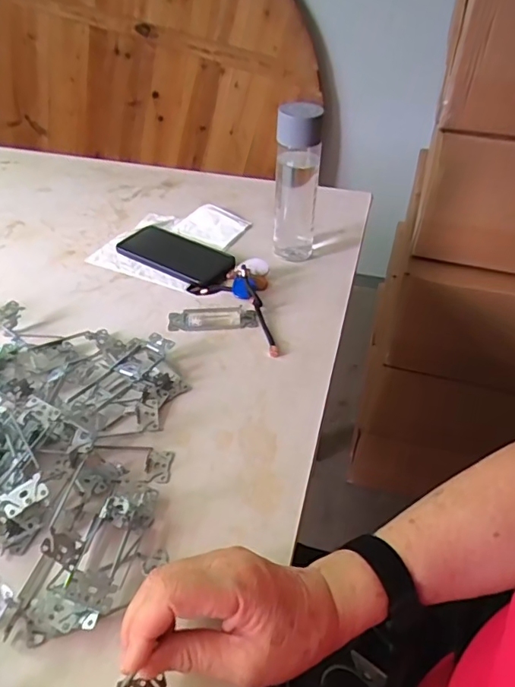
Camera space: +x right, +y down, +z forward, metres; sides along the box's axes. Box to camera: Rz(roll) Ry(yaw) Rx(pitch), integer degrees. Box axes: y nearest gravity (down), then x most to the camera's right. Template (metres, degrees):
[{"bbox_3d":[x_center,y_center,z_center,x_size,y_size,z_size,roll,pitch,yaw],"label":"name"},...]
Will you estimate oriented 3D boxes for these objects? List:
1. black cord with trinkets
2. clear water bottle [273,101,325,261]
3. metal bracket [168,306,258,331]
[{"bbox_3d":[-0.031,-0.048,0.635,0.108,0.029,0.169,-5,46,-5],"label":"black cord with trinkets"},{"bbox_3d":[0.054,-0.212,0.696,0.058,0.215,0.066,3,41,2],"label":"clear water bottle"},{"bbox_3d":[-0.056,-0.032,0.634,0.108,0.007,0.040,-1,41,-3],"label":"metal bracket"}]

